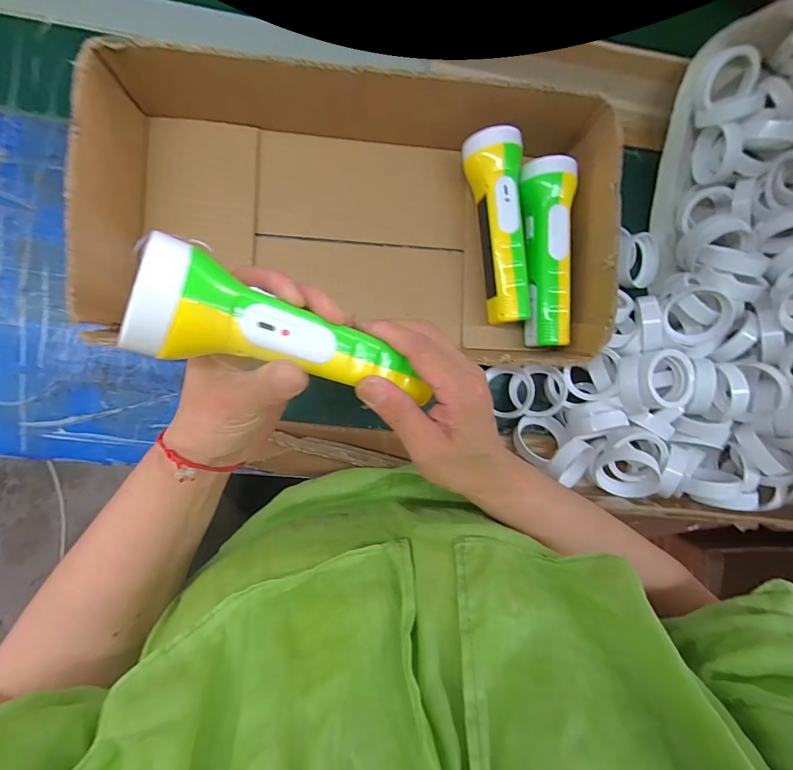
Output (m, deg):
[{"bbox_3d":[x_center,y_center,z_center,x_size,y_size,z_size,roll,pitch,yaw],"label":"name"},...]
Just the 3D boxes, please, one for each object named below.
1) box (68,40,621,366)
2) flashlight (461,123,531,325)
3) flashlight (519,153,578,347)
[{"bbox_3d":[-0.027,-0.153,0.343,0.429,0.077,0.205,3,89,-6],"label":"box"},{"bbox_3d":[0.100,-0.146,0.364,0.052,0.055,0.174,-9,90,-6],"label":"flashlight"},{"bbox_3d":[0.143,-0.124,0.369,0.053,0.049,0.174,1,89,-6],"label":"flashlight"}]

